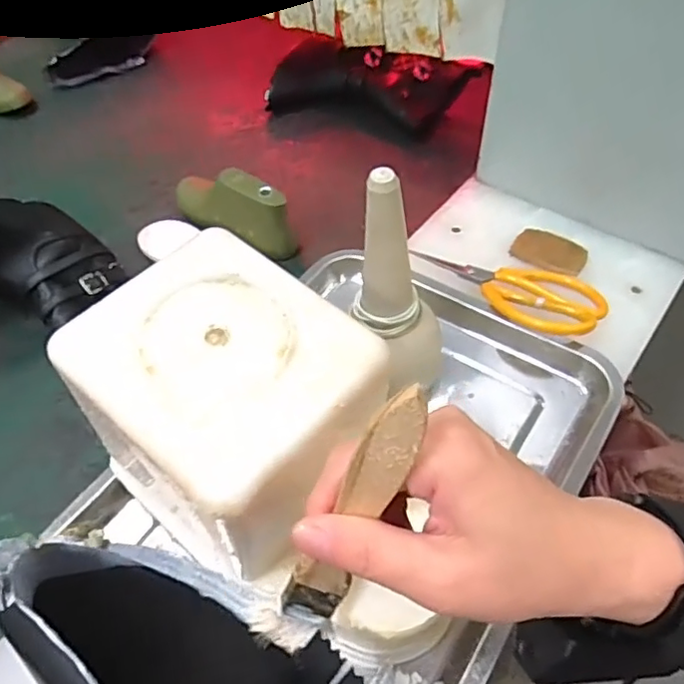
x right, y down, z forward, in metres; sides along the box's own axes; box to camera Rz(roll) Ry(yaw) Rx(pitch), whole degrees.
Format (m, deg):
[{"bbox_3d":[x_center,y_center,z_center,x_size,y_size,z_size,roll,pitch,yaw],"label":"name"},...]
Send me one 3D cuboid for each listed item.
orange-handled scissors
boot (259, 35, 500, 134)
[{"bbox_3d":[0.147,-0.052,0.540,0.167,0.028,0.073,32,59,21],"label":"orange-handled scissors"},{"bbox_3d":[0.039,-0.338,0.796,0.261,0.080,0.082,13,54,12],"label":"boot"}]

